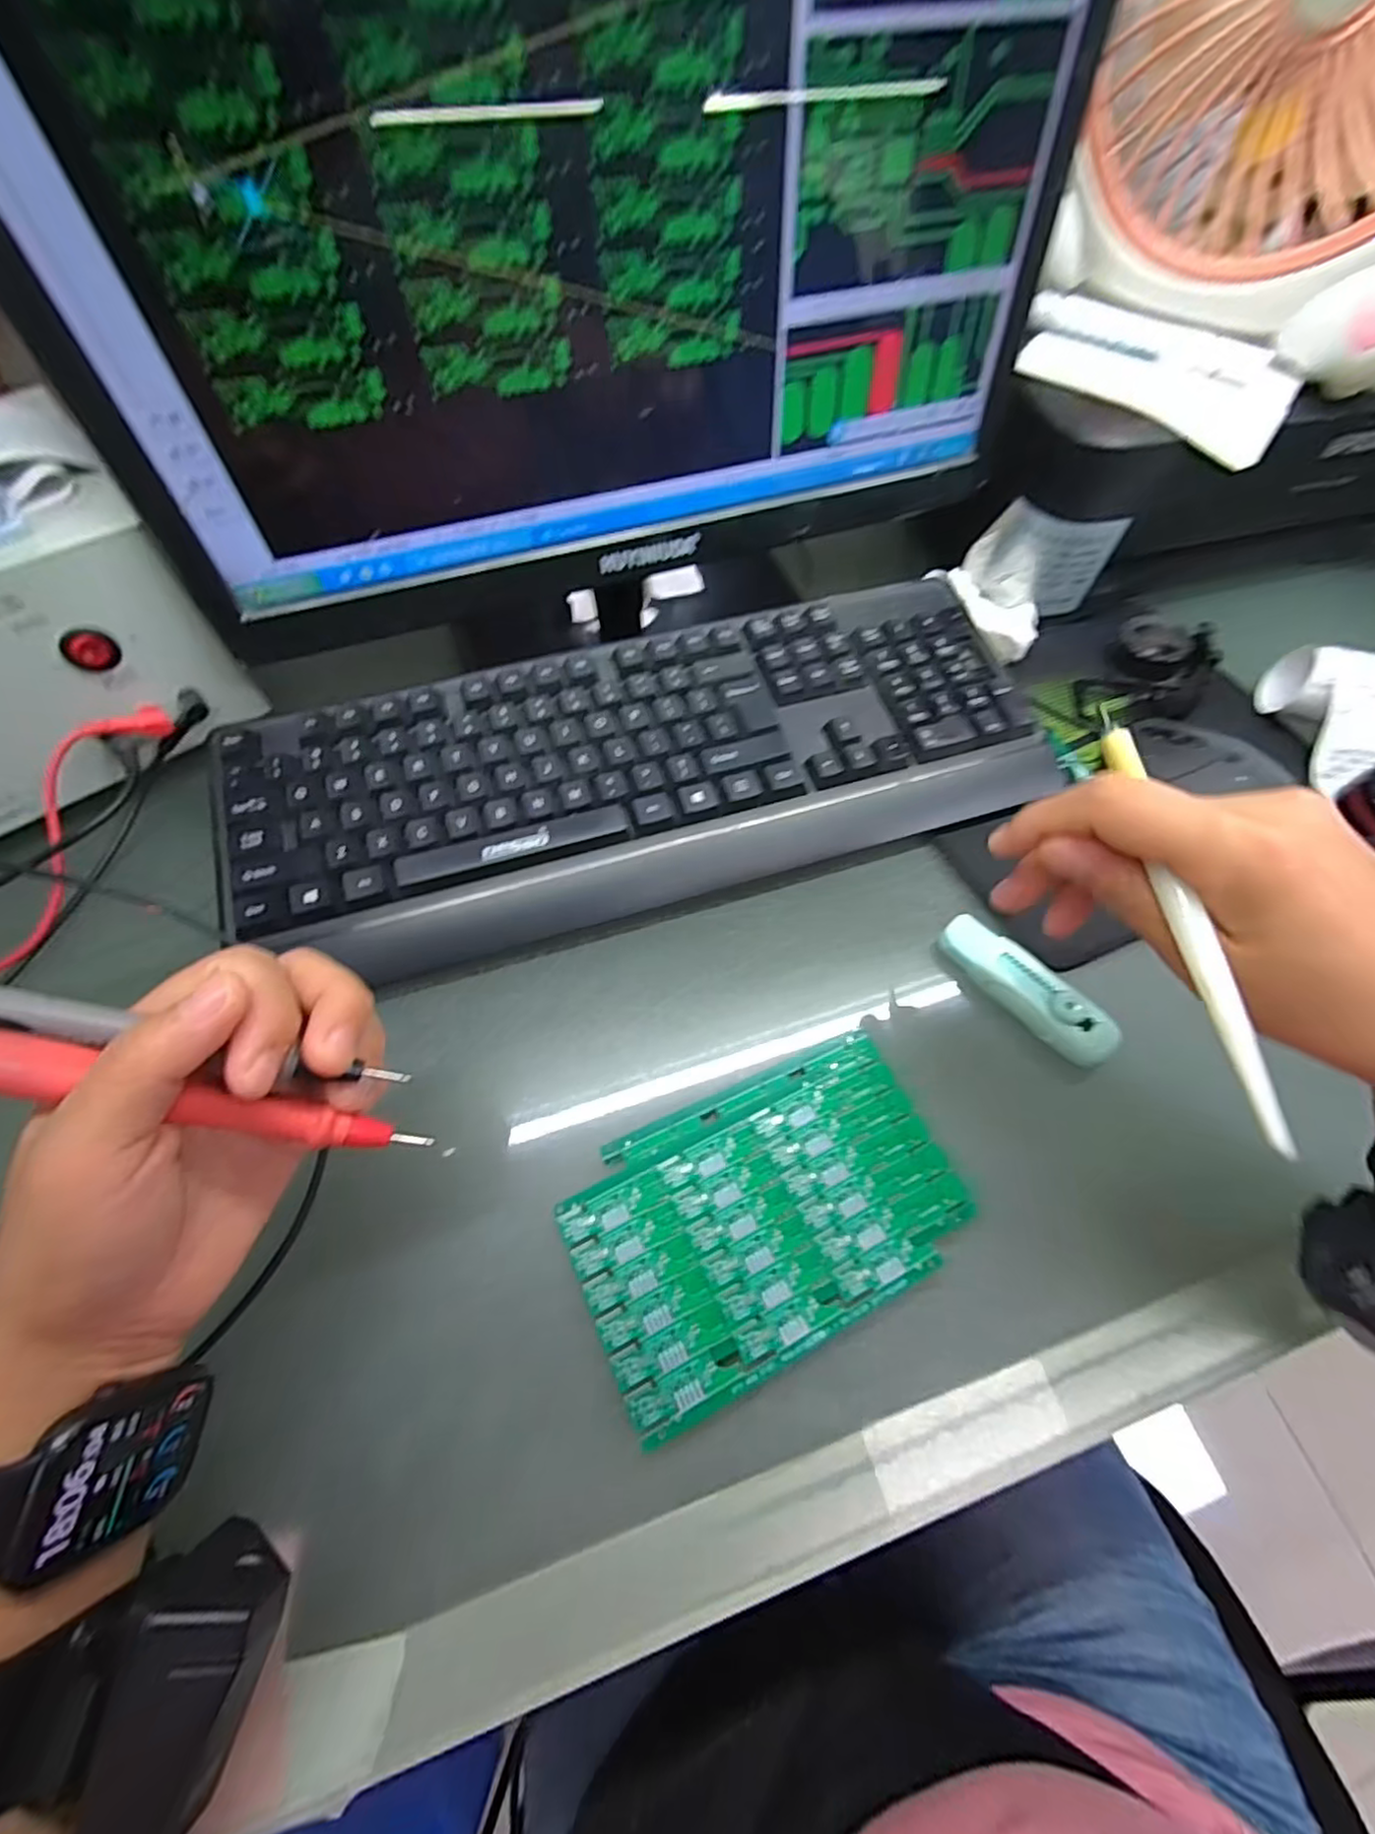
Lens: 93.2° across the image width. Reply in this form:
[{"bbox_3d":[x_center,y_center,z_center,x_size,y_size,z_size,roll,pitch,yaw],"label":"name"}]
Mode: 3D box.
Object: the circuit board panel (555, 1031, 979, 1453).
[{"bbox_3d":[0.033,0.117,0.263,0.152,0.004,0.094,-23,64,-14],"label":"circuit board panel"}]

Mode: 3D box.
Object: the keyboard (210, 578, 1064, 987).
[{"bbox_3d":[-0.019,-0.080,0.353,0.416,0.043,0.161,-16,63,-10],"label":"keyboard"}]

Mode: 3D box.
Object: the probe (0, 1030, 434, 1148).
[{"bbox_3d":[-0.142,0.051,0.181,0.140,0.020,0.015,27,55,-34],"label":"probe"}]

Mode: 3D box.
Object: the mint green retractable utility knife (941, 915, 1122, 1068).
[{"bbox_3d":[0.160,0.034,0.308,0.025,0.016,0.087,-37,68,-19],"label":"mint green retractable utility knife"}]

